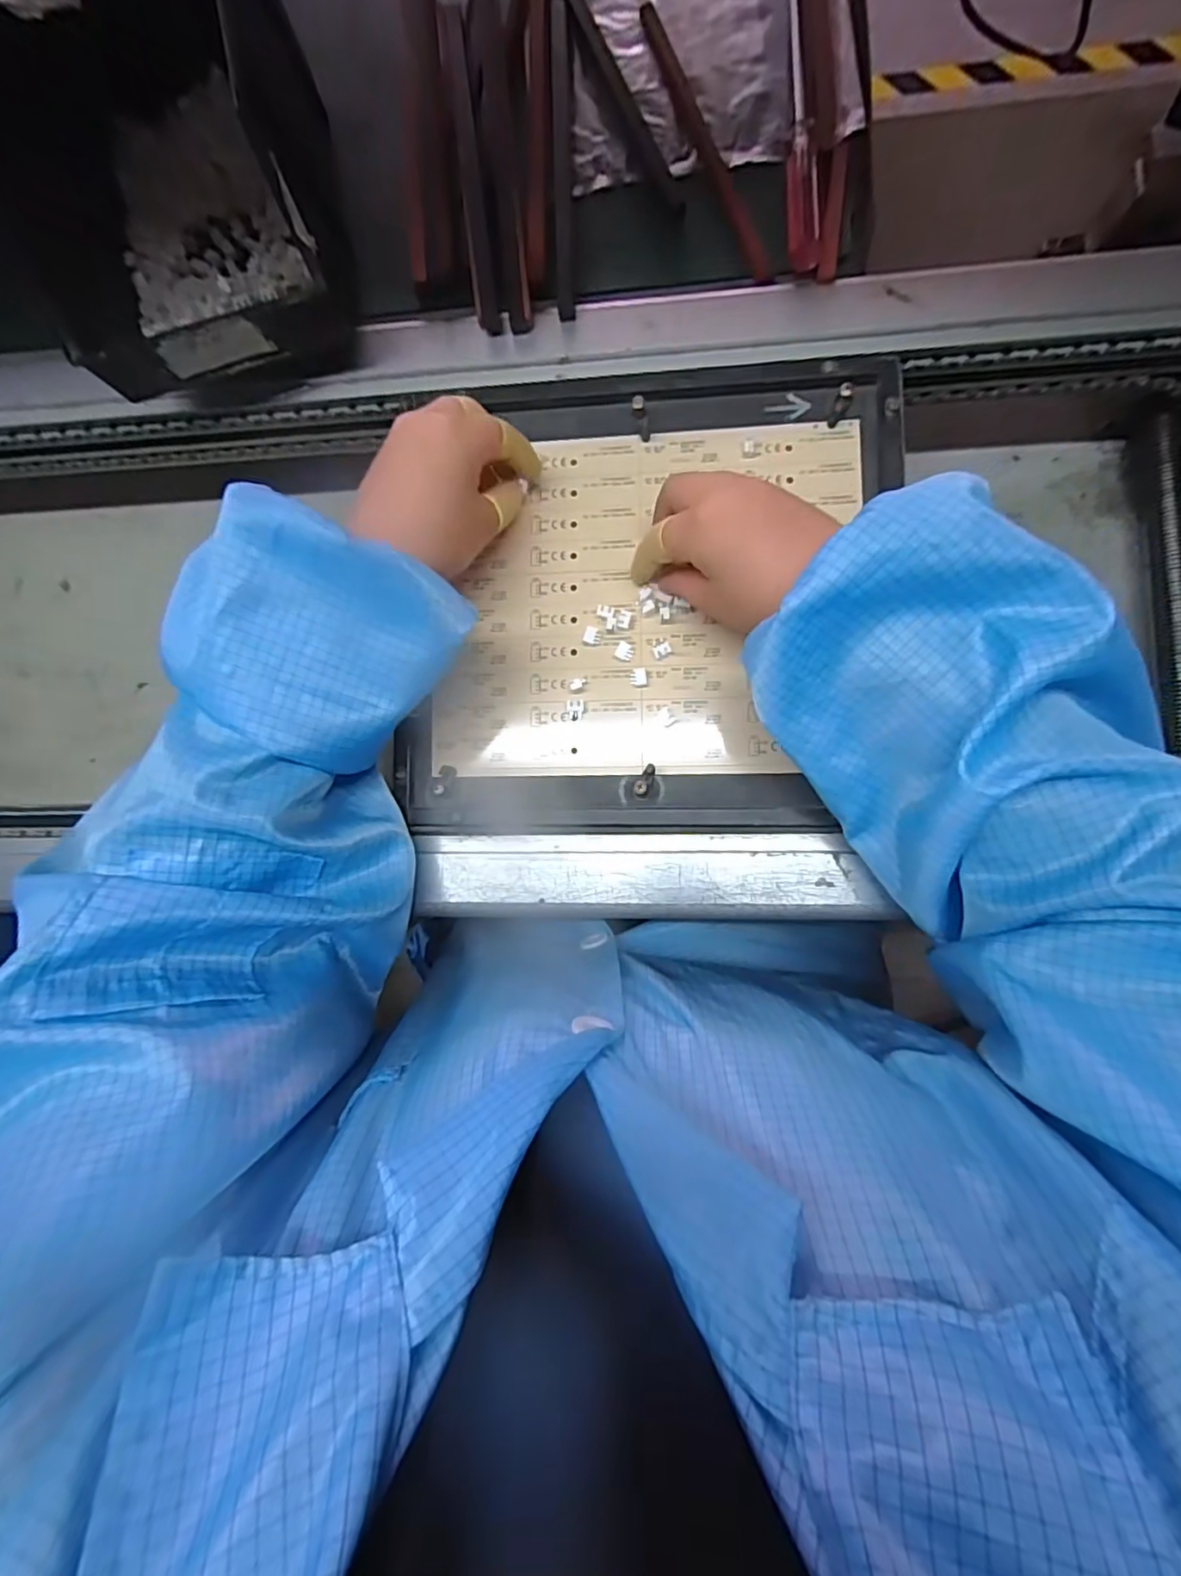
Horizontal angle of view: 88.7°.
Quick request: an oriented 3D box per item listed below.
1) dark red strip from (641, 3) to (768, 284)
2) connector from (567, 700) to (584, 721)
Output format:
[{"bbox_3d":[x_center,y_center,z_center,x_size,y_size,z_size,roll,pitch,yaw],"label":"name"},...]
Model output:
[{"bbox_3d":[0.069,-0.393,0.365,0.010,0.009,0.188,-21,83,4],"label":"dark red strip"},{"bbox_3d":[-0.009,-0.047,0.365,0.010,0.004,0.012,2,85,7],"label":"connector"}]

